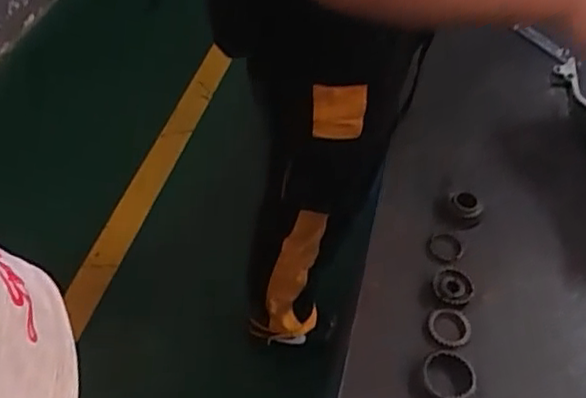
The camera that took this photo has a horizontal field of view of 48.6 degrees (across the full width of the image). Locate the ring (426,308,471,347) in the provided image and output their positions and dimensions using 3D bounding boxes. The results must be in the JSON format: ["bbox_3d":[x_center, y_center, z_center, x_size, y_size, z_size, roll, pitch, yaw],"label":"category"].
[{"bbox_3d":[0.210,0.172,0.869,0.058,0.007,0.054,2,50,-2],"label":"ring"}]

